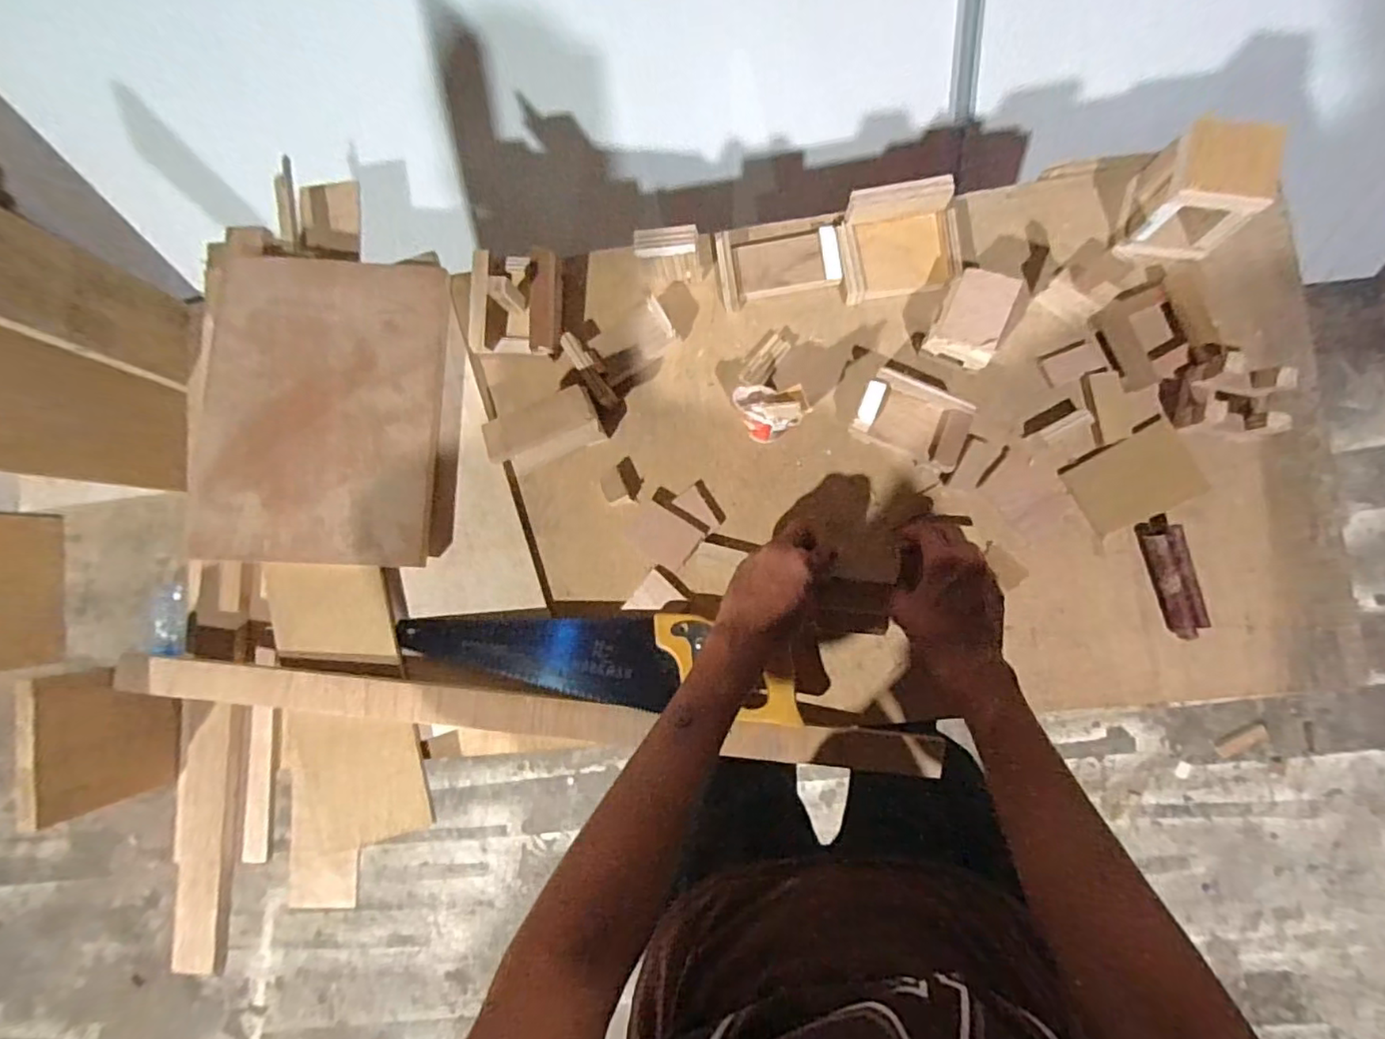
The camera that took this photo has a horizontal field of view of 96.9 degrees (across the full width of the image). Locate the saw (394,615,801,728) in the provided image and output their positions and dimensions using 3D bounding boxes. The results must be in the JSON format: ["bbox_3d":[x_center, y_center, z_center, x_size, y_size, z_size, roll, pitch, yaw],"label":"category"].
[{"bbox_3d":[-0.100,0.138,0.619,0.400,0.030,0.089,4,84,7],"label":"saw"}]

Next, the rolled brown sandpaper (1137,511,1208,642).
[{"bbox_3d":[0.449,0.052,0.573,0.030,0.024,0.111,-13,82,5],"label":"rolled brown sandpaper"}]

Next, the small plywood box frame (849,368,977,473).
[{"bbox_3d":[0.212,-0.095,0.592,0.105,0.059,0.065,26,87,8],"label":"small plywood box frame"}]

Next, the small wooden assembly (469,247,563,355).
[{"bbox_3d":[-0.186,-0.229,0.647,0.090,0.057,0.109,5,84,7],"label":"small wooden assembly"}]

